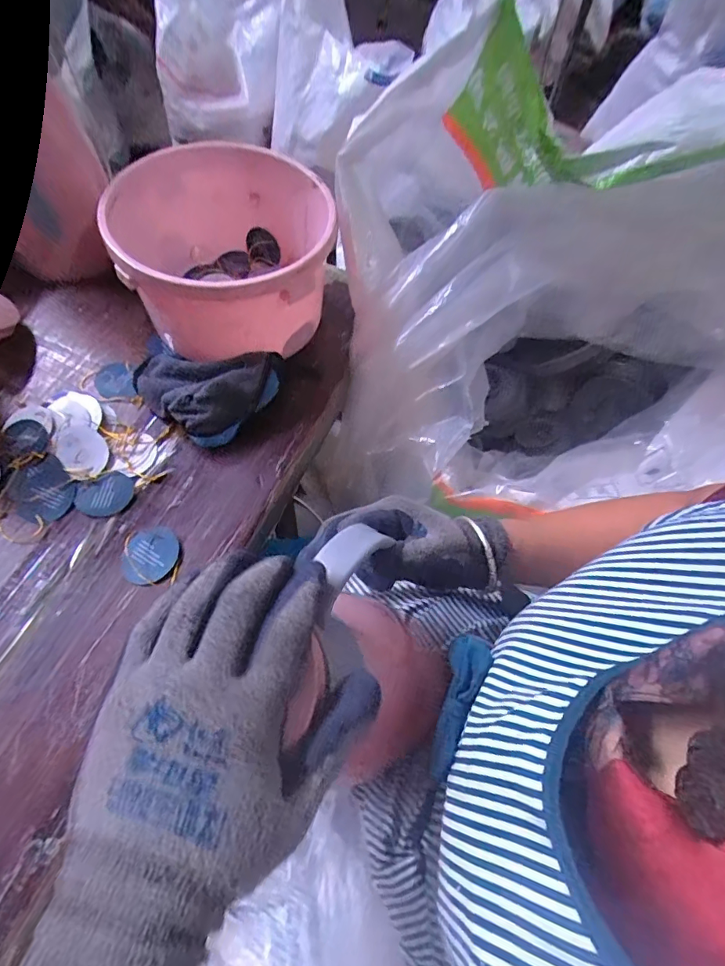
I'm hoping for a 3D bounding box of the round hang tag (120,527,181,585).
[{"bbox_3d":[-0.193,0.065,0.435,0.046,0.006,0.053,16,60,0],"label":"round hang tag"}]

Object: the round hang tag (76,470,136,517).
[{"bbox_3d":[-0.247,0.011,0.458,0.051,0.004,0.042,-25,71,-19],"label":"round hang tag"}]

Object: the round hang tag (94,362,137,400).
[{"bbox_3d":[-0.271,-0.112,0.519,0.042,0.006,0.049,-9,63,-8],"label":"round hang tag"}]

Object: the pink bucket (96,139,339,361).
[{"bbox_3d":[-0.142,-0.243,0.525,0.209,0.138,0.218,1,62,-2],"label":"pink bucket"}]

